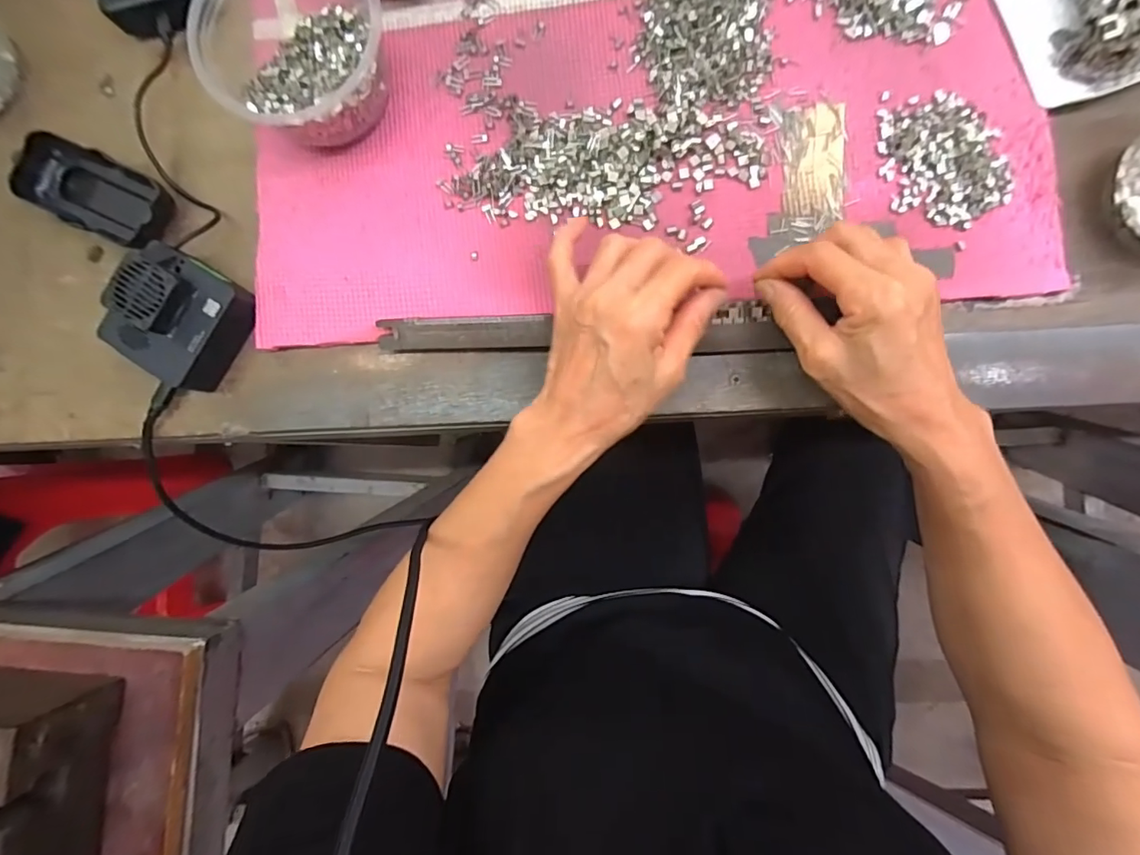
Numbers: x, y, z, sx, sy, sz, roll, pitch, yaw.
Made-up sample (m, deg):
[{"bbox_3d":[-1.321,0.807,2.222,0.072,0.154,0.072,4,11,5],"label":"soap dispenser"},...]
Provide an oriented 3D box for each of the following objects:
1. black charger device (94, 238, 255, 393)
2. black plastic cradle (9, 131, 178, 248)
[{"bbox_3d":[-0.267,-0.074,0.350,0.071,0.042,0.079,34,90,5],"label":"black charger device"},{"bbox_3d":[-0.340,-0.168,0.376,0.109,0.028,0.052,25,89,5],"label":"black plastic cradle"}]

